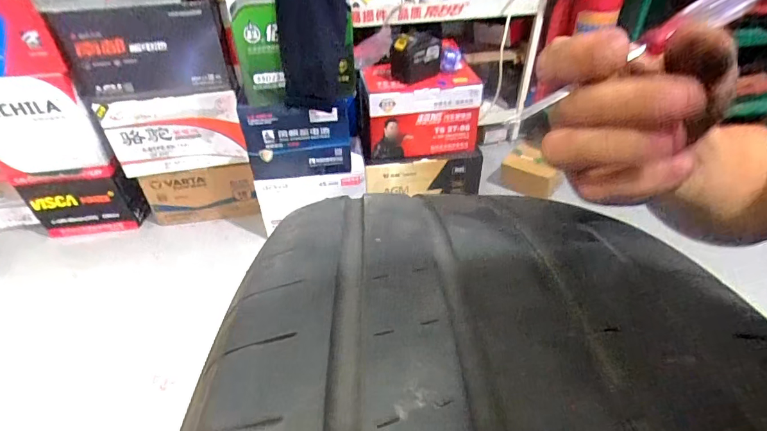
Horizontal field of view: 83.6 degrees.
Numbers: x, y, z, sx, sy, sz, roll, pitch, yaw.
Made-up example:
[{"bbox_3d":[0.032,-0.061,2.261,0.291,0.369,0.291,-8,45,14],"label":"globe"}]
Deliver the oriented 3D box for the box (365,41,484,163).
[{"bbox_3d":[0.097,-0.262,1.053,0.264,0.212,0.142,-1,40,0],"label":"box"}]

